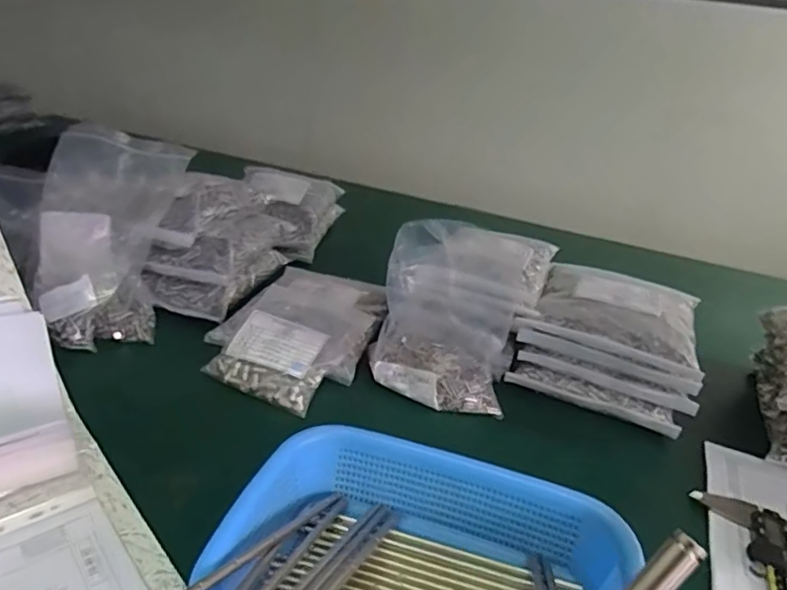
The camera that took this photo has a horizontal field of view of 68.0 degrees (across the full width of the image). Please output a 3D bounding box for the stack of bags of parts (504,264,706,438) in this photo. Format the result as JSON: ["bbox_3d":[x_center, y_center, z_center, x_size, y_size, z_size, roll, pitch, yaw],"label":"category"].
[{"bbox_3d":[0.265,0.053,0.714,0.193,0.109,0.161,18,30,20],"label":"stack of bags of parts"}]

